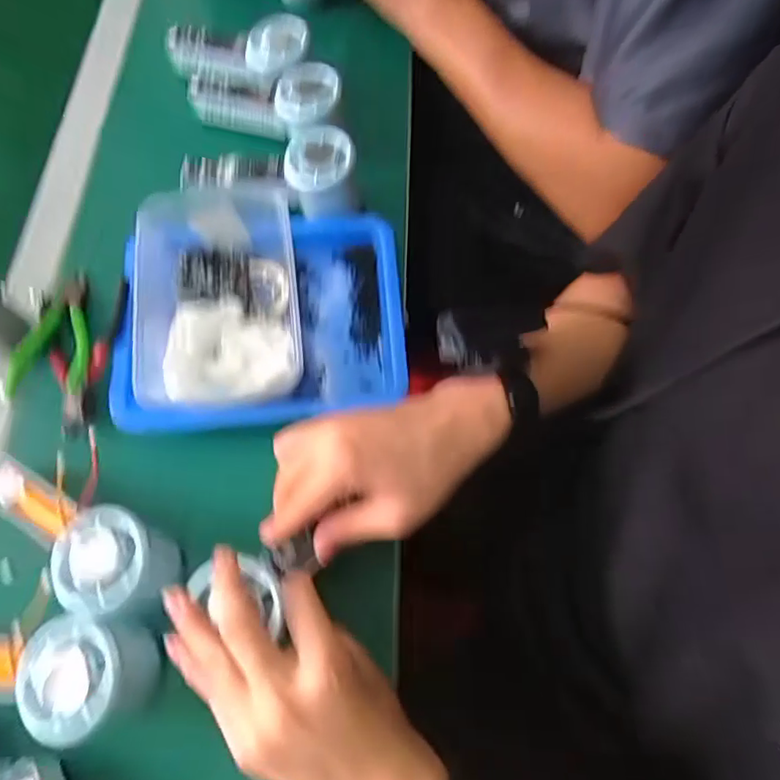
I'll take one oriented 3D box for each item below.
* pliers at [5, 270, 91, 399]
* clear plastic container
[{"bbox_3d":[-0.261,-0.046,0.431,0.053,0.027,0.111,-7,68,-1],"label":"pliers"},{"bbox_3d":[-0.132,-0.067,0.425,0.128,0.057,0.175,-6,68,-1],"label":"clear plastic container"}]

